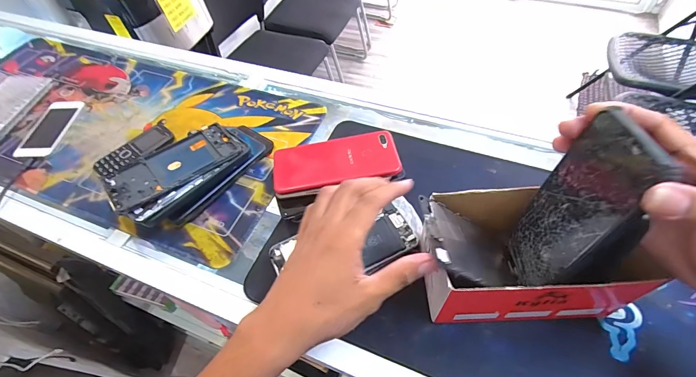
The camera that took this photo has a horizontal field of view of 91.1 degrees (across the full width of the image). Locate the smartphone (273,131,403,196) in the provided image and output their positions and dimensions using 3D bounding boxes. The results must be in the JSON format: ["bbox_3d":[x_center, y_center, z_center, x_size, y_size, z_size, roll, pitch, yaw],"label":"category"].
[{"bbox_3d":[-0.015,-0.033,0.423,0.151,0.013,0.065,-9,55,-2],"label":"smartphone"}]

